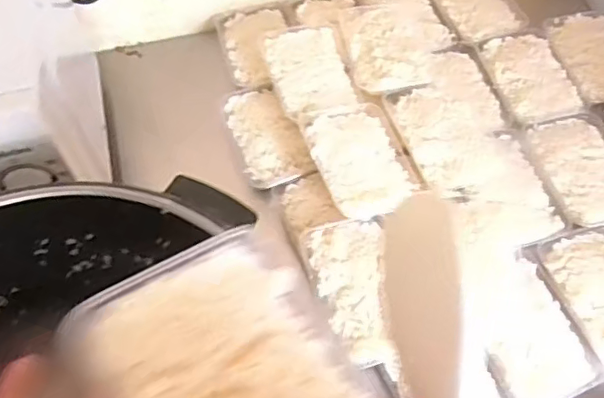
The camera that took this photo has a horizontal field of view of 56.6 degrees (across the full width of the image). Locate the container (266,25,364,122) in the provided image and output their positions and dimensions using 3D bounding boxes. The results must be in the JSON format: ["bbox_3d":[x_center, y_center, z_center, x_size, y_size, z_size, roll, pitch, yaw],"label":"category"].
[{"bbox_3d":[0.011,-0.173,0.777,0.105,0.035,0.157,-12,60,-7],"label":"container"}]

